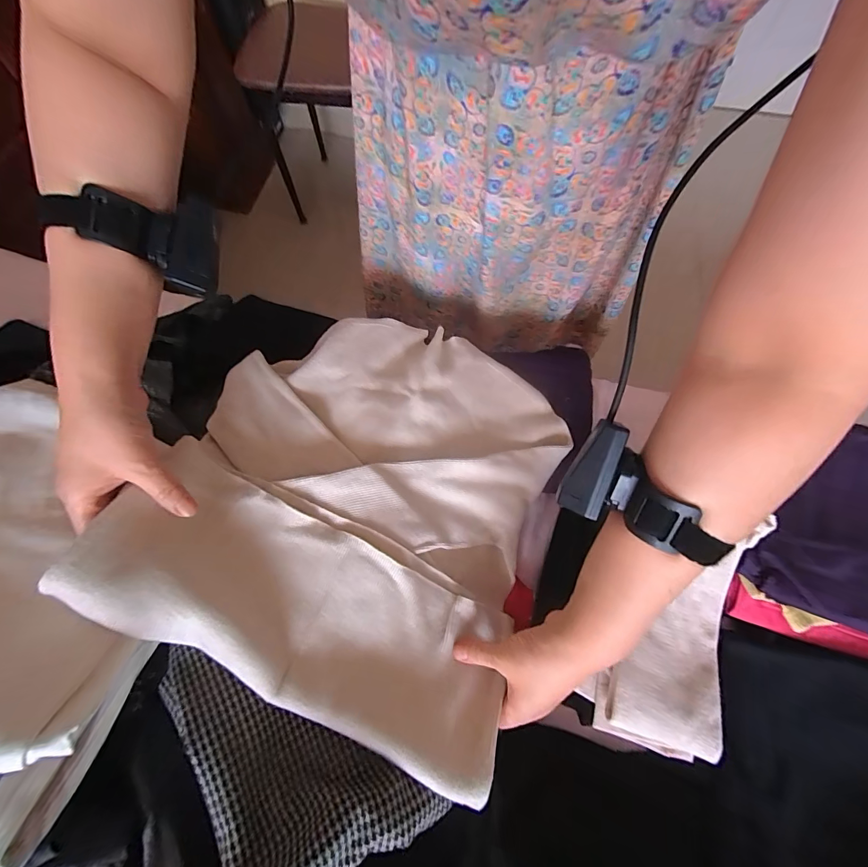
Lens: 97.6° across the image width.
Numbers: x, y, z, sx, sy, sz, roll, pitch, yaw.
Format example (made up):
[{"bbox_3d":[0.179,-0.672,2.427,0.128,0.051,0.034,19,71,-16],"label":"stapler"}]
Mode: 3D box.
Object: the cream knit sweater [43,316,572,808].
[{"bbox_3d":[-0.062,0.042,0.407,0.382,0.081,0.417,26,60,0],"label":"cream knit sweater"}]

